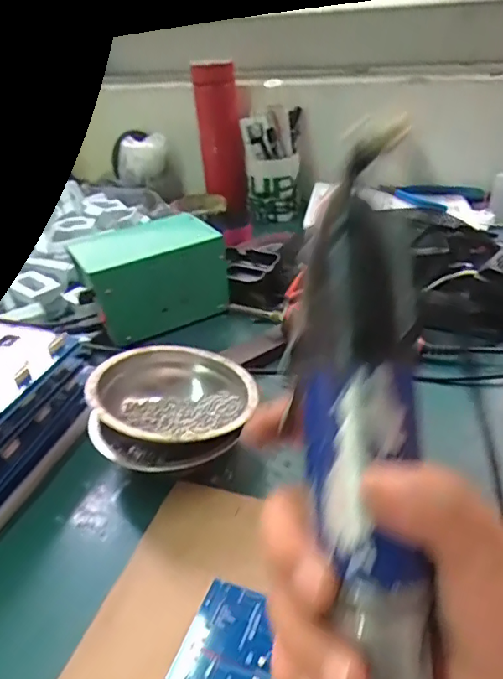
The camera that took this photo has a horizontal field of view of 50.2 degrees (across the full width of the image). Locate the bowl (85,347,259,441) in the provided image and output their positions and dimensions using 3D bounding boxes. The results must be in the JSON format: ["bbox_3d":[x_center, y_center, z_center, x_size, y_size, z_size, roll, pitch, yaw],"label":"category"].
[{"bbox_3d":[-0.063,0.048,0.430,0.111,0.054,0.122,-5,32,3],"label":"bowl"}]

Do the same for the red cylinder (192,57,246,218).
[{"bbox_3d":[-0.044,-0.287,0.772,0.056,0.193,0.069,-12,32,-9],"label":"red cylinder"}]

